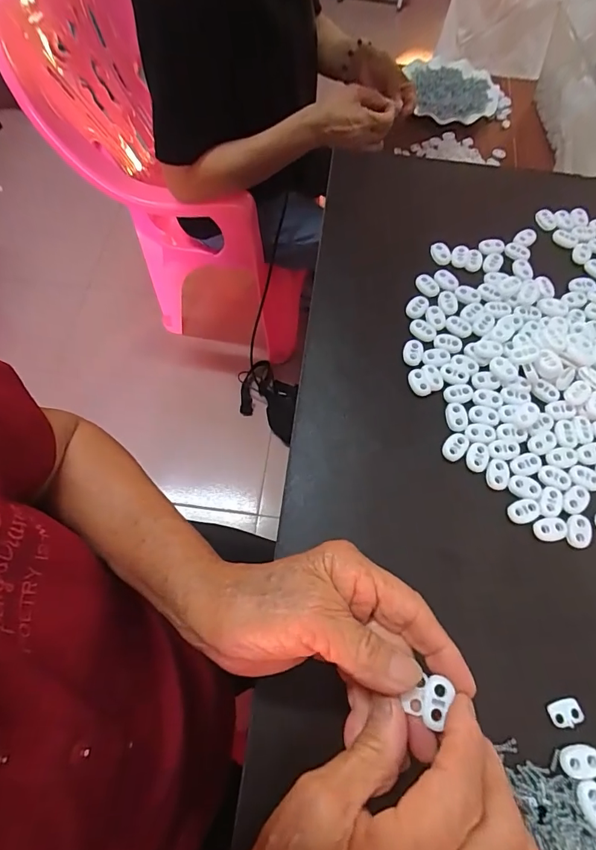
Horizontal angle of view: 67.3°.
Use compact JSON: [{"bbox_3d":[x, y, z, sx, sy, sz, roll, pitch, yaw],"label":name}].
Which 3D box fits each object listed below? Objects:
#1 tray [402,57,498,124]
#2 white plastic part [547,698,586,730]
[{"bbox_3d":[0.282,-0.613,0.824,0.159,0.028,0.158,-4,66,-3],"label":"tray"},{"bbox_3d":[0.158,0.169,0.263,0.019,0.004,0.014,-15,67,-7],"label":"white plastic part"}]

